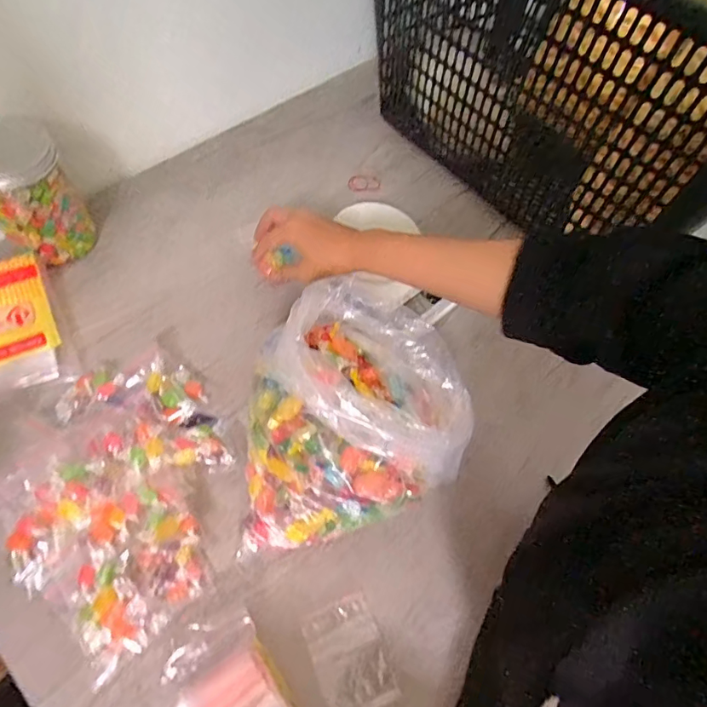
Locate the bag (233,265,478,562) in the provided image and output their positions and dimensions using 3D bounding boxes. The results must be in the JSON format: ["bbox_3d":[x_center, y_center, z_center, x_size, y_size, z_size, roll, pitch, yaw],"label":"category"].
[{"bbox_3d":[0.000,0.059,0.406,0.176,0.159,0.228,22,61,5],"label":"bag"}]

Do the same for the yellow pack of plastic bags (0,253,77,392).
[{"bbox_3d":[-0.355,-0.030,0.485,0.088,0.018,0.151,-23,65,-16],"label":"yellow pack of plastic bags"}]

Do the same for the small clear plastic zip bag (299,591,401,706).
[{"bbox_3d":[-0.002,0.250,0.391,0.057,0.005,0.080,-22,65,-15],"label":"small clear plastic zip bag"}]

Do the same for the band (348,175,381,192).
[{"bbox_3d":[0.015,-0.241,0.667,0.045,0.004,0.030,-8,66,2],"label":"band"}]

